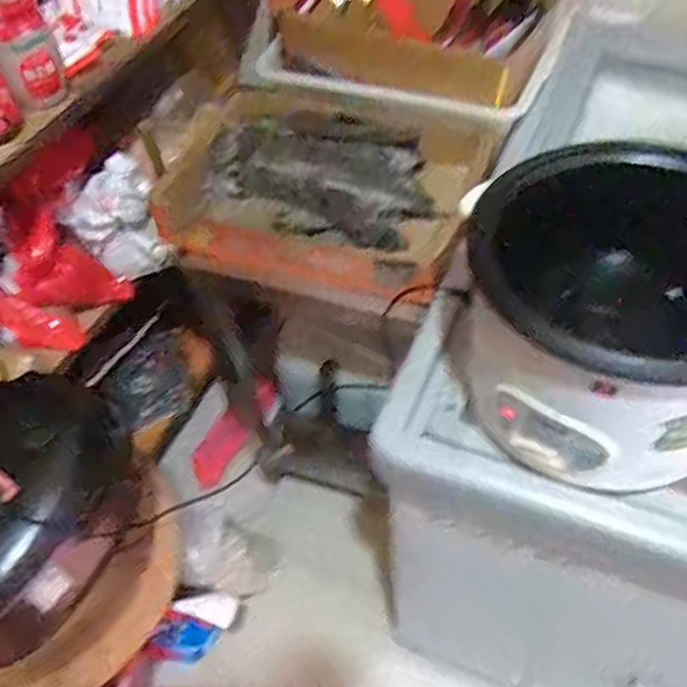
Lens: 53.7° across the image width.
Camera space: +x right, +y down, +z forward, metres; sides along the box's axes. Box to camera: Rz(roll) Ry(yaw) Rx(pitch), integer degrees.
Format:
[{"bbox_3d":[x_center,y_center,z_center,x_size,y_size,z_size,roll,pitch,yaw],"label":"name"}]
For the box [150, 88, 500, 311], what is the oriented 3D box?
[{"bbox_3d":[-0.036,-0.229,1.040,0.468,0.107,0.322,14,55,15],"label":"box"}]

